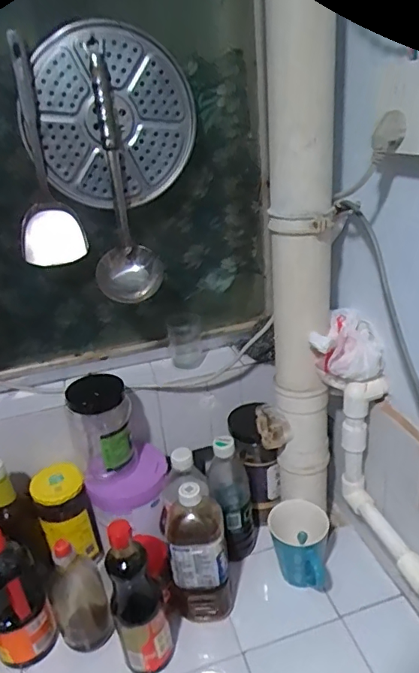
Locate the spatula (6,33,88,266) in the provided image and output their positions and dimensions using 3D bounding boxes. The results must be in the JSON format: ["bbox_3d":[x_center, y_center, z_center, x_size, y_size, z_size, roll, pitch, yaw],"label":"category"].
[{"bbox_3d":[-0.250,-0.252,0.716,0.090,0.303,0.061,-15,27,-17],"label":"spatula"}]

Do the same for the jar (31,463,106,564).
[{"bbox_3d":[-0.230,0.284,0.797,0.072,0.154,0.071,-5,25,2],"label":"jar"}]

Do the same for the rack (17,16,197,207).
[{"bbox_3d":[-0.146,-0.320,0.726,0.236,0.245,0.029,-38,16,2],"label":"rack"}]

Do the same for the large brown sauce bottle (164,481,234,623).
[{"bbox_3d":[-0.017,0.303,0.711,0.084,0.215,0.077,-9,26,-7],"label":"large brown sauce bottle"}]

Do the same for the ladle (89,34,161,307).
[{"bbox_3d":[-0.135,-0.224,0.711,0.087,0.327,0.120,-9,26,-7],"label":"ladle"}]

